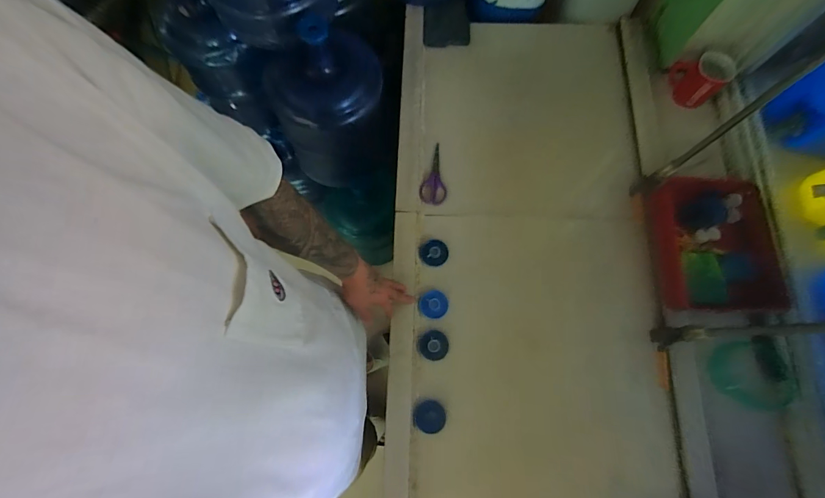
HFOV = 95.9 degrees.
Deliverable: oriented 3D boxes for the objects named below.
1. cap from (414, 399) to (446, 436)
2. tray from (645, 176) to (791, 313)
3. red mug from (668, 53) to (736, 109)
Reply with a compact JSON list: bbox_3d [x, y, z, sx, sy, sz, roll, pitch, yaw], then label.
[{"bbox_3d":[0.032,0.309,0.683,0.056,0.014,0.053,0,75,1],"label":"cap"},{"bbox_3d":[0.606,-0.008,0.751,0.237,0.053,0.273,-2,75,0],"label":"tray"},{"bbox_3d":[0.628,-0.377,0.823,0.104,0.093,0.087,37,78,10],"label":"red mug"}]

